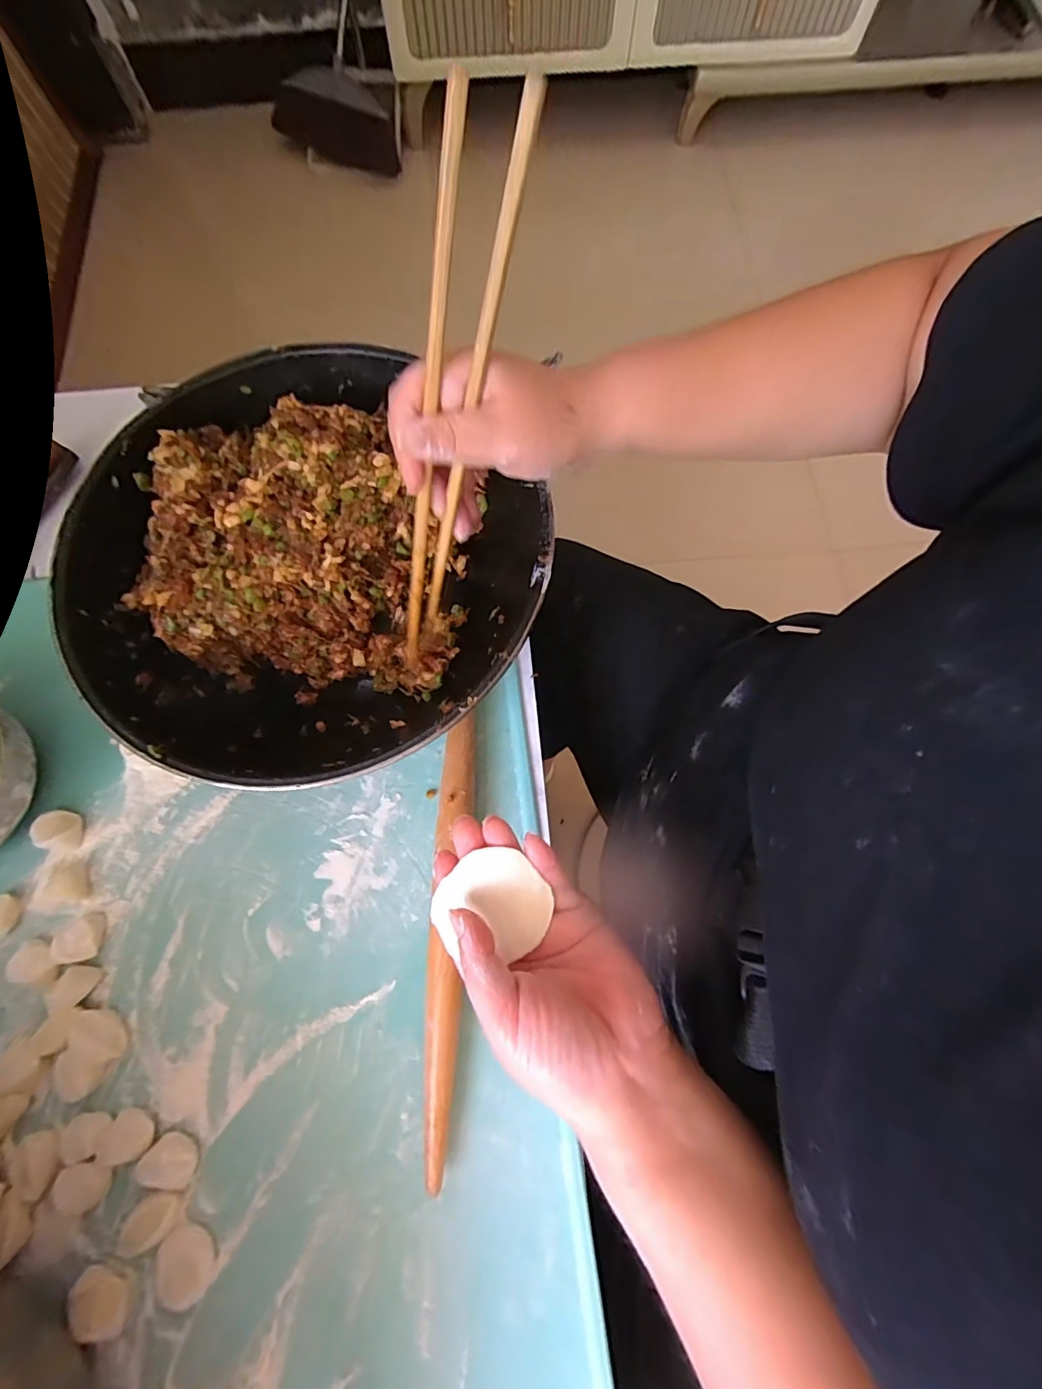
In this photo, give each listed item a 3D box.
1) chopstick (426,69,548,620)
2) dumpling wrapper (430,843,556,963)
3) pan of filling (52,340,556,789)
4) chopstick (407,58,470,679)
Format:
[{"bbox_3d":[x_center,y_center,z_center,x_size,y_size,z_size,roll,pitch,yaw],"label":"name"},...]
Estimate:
[{"bbox_3d":[-0.027,-0.128,0.252,0.008,0.235,0.008,35,49,10],"label":"chopstick"},{"bbox_3d":[-0.015,0.107,0.253,0.057,0.011,0.051,-39,78,-9],"label":"dumpling wrapper"},{"bbox_3d":[-0.137,-0.085,0.371,0.301,0.110,0.300,6,75,2],"label":"pan of filling"},{"bbox_3d":[-0.049,-0.116,0.262,0.008,0.267,0.005,23,44,7],"label":"chopstick"}]

